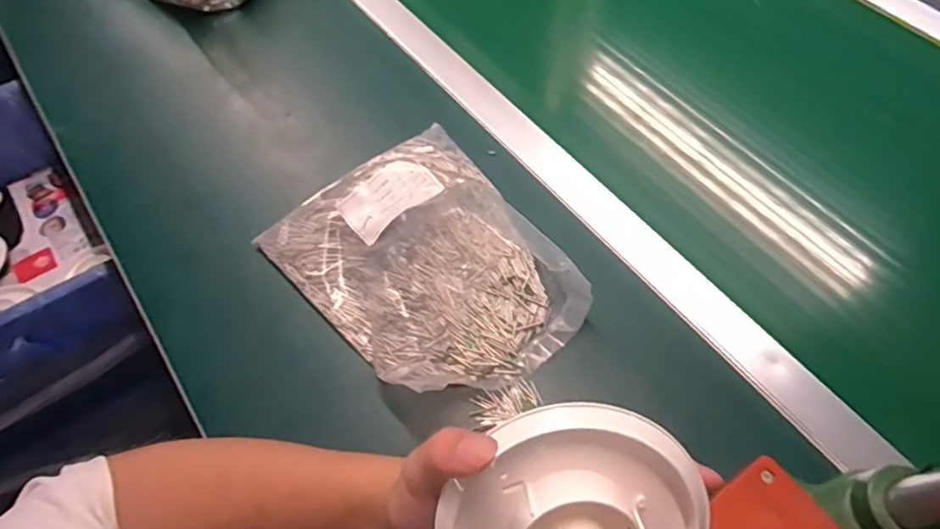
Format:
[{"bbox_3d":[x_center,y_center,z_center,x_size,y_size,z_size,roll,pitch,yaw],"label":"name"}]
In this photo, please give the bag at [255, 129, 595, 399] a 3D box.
[{"bbox_3d":[-0.036,-0.005,0.469,0.187,0.050,0.232,-35,64,-17],"label":"bag"}]

